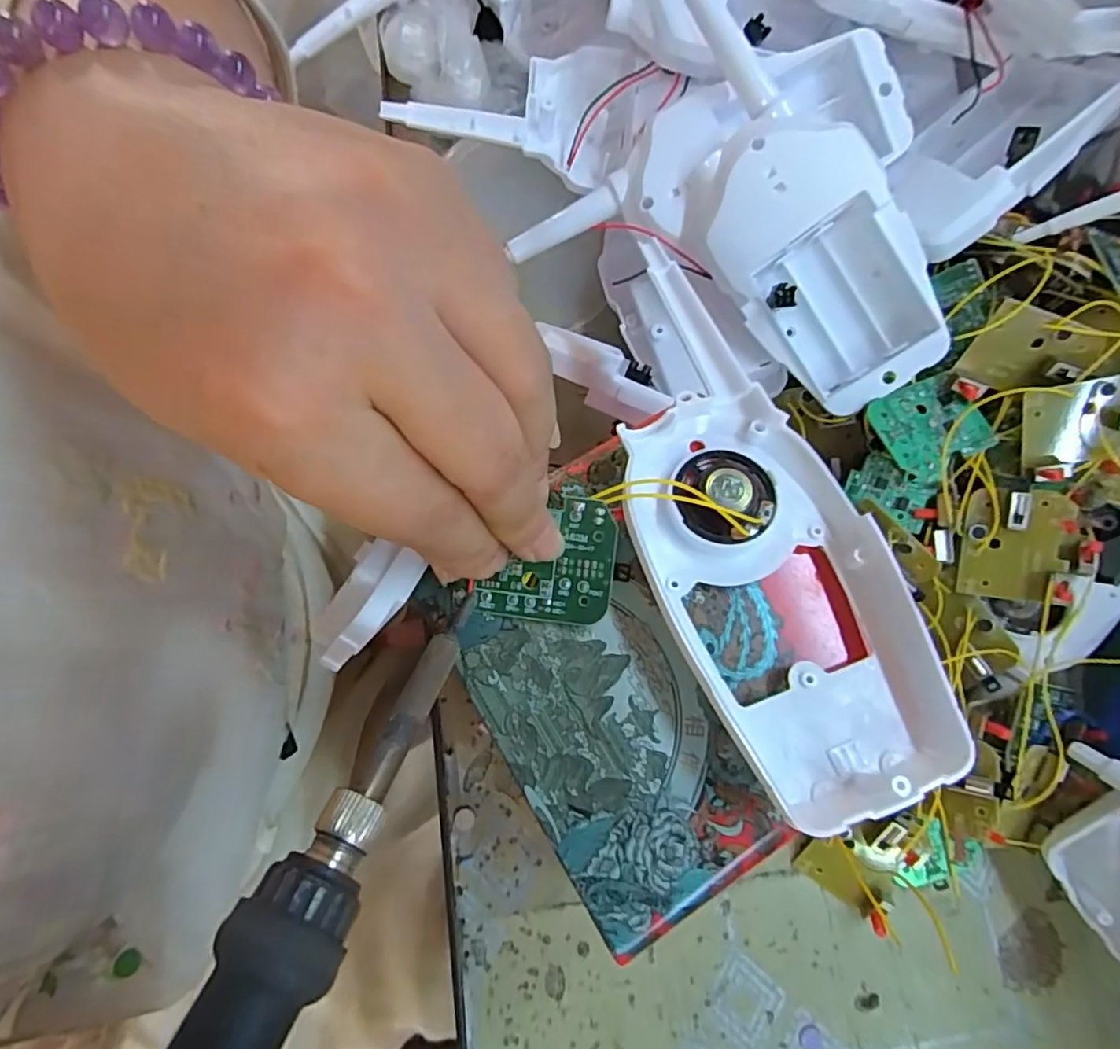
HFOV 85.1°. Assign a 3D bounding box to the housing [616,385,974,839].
[{"bbox_3d":[0.058,0.017,0.163,0.057,0.021,0.112,-24,77,-7],"label":"housing"}]

